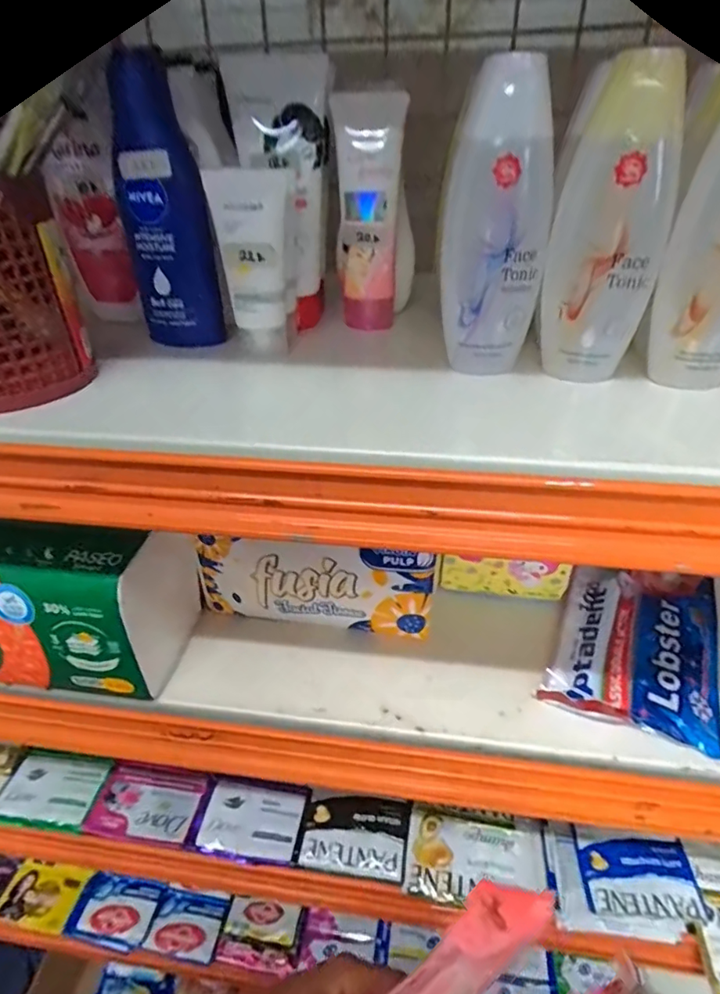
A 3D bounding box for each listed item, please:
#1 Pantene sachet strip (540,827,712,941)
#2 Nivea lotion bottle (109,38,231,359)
[{"bbox_3d":[0.213,0.309,0.432,0.113,0.013,0.070,1,35,4],"label":"Pantene sachet strip"},{"bbox_3d":[-0.113,-0.163,0.312,0.048,0.145,0.038,-14,36,-16],"label":"Nivea lotion bottle"}]

